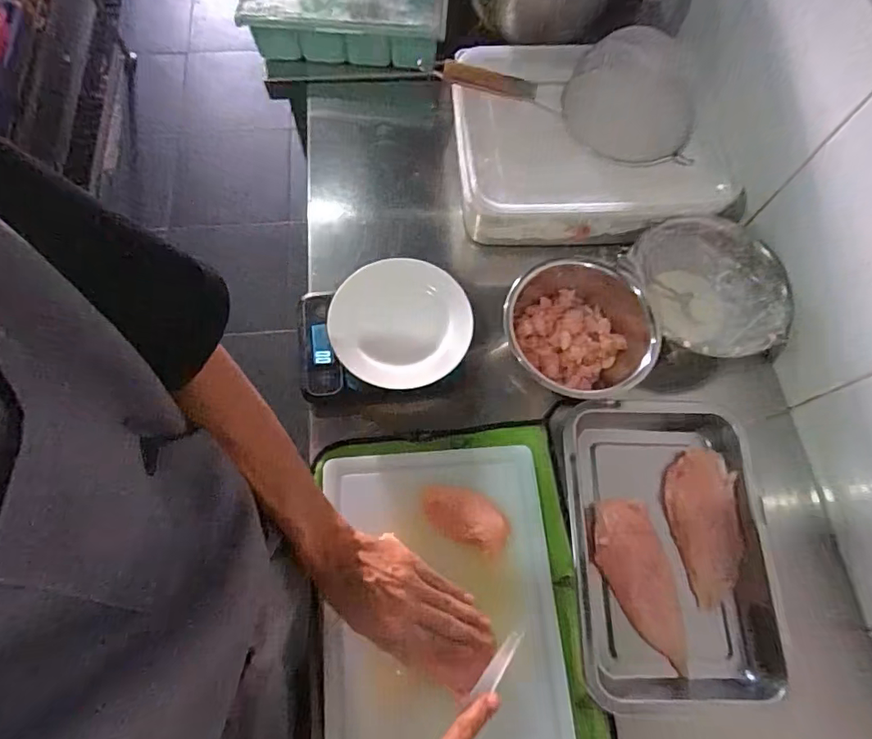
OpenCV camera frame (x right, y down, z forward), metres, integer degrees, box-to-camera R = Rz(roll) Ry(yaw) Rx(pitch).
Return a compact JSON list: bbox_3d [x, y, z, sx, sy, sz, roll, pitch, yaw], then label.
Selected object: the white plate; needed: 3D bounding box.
[{"bbox_3d":[-0.043,-0.056,0.610,0.158,0.024,0.164,-2,74,7],"label":"white plate"}]

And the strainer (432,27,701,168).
[{"bbox_3d":[0.168,-0.368,0.664,0.344,0.062,0.155,9,69,2],"label":"strainer"}]

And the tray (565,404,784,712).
[{"bbox_3d":[0.252,0.192,0.563,0.207,0.049,0.308,-1,69,-2],"label":"tray"}]

